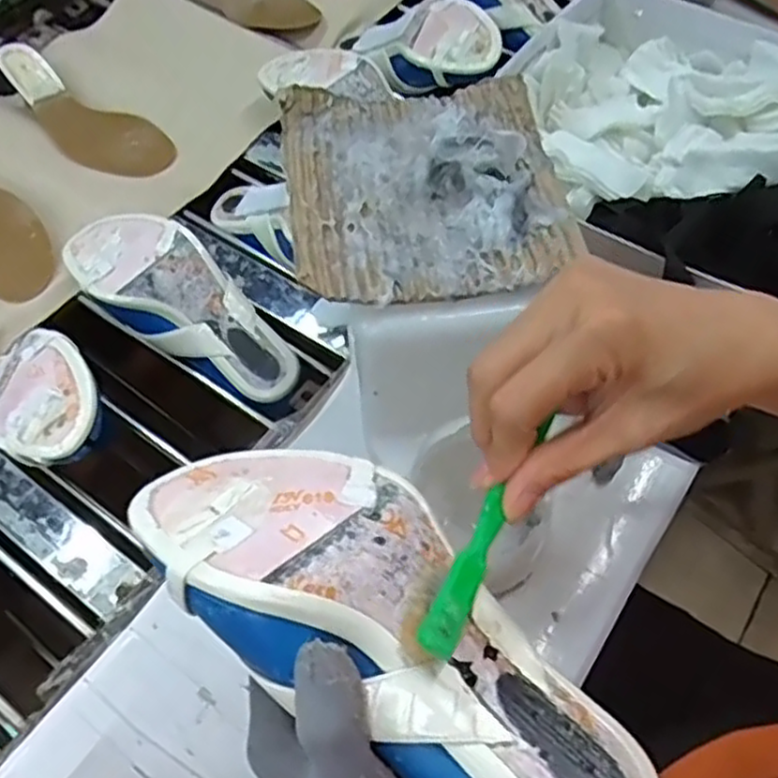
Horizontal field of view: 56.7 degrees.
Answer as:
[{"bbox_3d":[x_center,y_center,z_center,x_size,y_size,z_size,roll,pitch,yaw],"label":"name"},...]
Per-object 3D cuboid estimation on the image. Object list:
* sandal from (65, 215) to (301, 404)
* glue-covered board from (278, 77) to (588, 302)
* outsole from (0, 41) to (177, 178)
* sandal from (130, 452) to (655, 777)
[{"bbox_3d":[-0.167,-0.072,0.595,0.222,0.055,0.084,38,65,1],"label":"sandal"},{"bbox_3d":[0.019,-0.127,0.412,0.155,0.029,0.165,-8,59,-4],"label":"glue-covered board"},{"bbox_3d":[-0.328,-0.291,0.753,0.234,0.038,0.084,32,63,18],"label":"outsole"},{"bbox_3d":[0.000,0.087,0.269,0.214,0.039,0.086,37,66,16],"label":"sandal"}]

